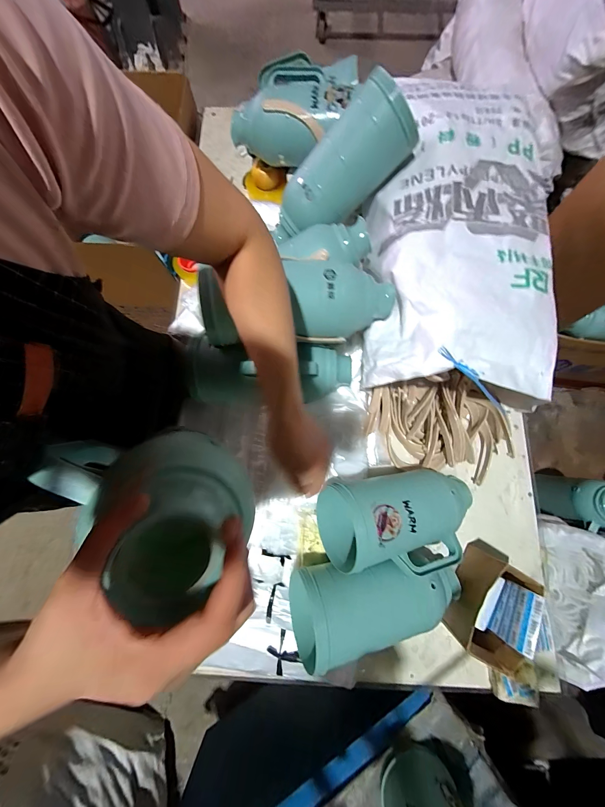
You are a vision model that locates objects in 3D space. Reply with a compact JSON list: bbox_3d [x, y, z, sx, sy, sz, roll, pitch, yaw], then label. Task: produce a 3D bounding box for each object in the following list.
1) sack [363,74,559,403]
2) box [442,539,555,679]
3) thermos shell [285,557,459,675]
[{"bbox_3d":[0.331,-0.368,0.589,0.349,0.107,0.698,4,78,2],"label":"sack"},{"bbox_3d":[0.397,0.413,0.581,0.120,0.105,0.196,27,80,6],"label":"box"},{"bbox_3d":[0.152,0.380,0.539,0.351,0.134,0.142,-8,78,-1],"label":"thermos shell"}]

